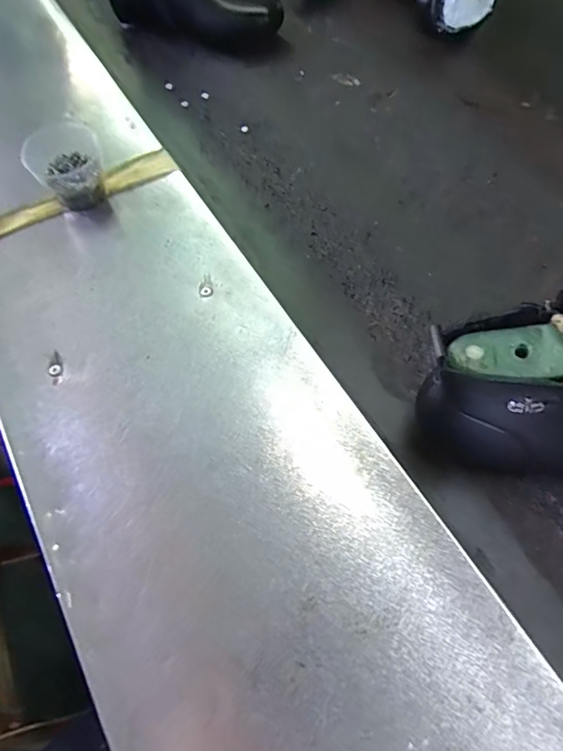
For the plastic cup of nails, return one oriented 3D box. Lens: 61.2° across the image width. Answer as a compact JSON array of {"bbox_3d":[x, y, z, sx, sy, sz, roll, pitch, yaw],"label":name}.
[{"bbox_3d":[-0.194,-0.188,0.441,0.061,0.065,0.064,-1,63,3],"label":"plastic cup of nails"}]

